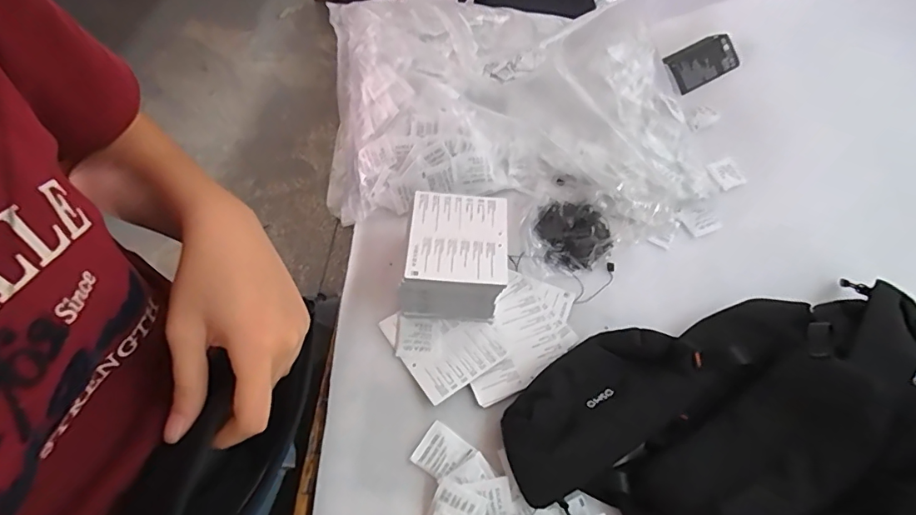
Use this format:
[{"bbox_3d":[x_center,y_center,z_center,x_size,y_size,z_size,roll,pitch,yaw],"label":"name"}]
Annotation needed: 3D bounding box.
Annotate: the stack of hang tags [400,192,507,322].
[{"bbox_3d":[-0.004,0.001,0.471,0.096,0.072,0.107,4,58,1],"label":"stack of hang tags"}]

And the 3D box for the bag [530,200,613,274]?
[{"bbox_3d":[0.126,-0.030,0.522,0.082,0.043,0.083,-19,61,-13],"label":"bag"}]

